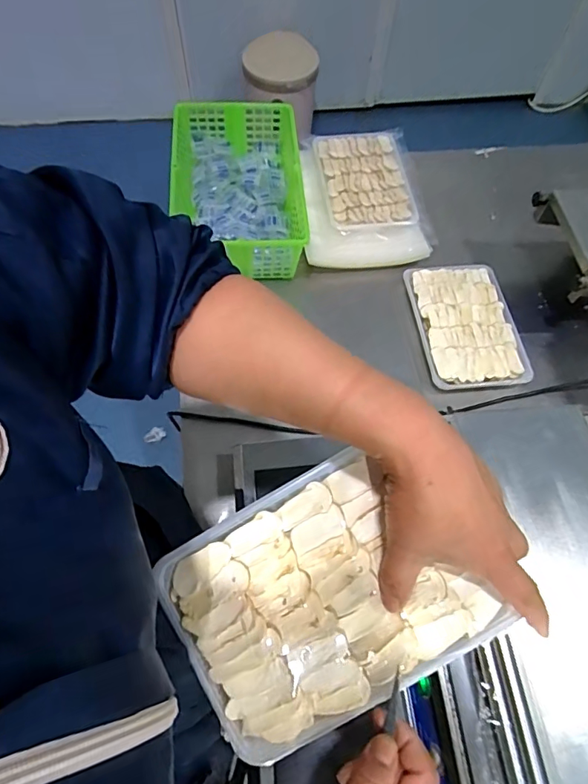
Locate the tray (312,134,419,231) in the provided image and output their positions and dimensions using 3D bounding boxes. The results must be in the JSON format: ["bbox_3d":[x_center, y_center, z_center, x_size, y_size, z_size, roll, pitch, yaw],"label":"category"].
[{"bbox_3d":[0.126,-0.378,0.854,0.160,0.032,0.206,-5,63,-6],"label":"tray"}]

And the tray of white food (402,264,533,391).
[{"bbox_3d":[0.274,-0.109,0.768,0.162,0.020,0.224,-6,63,-7],"label":"tray of white food"}]

